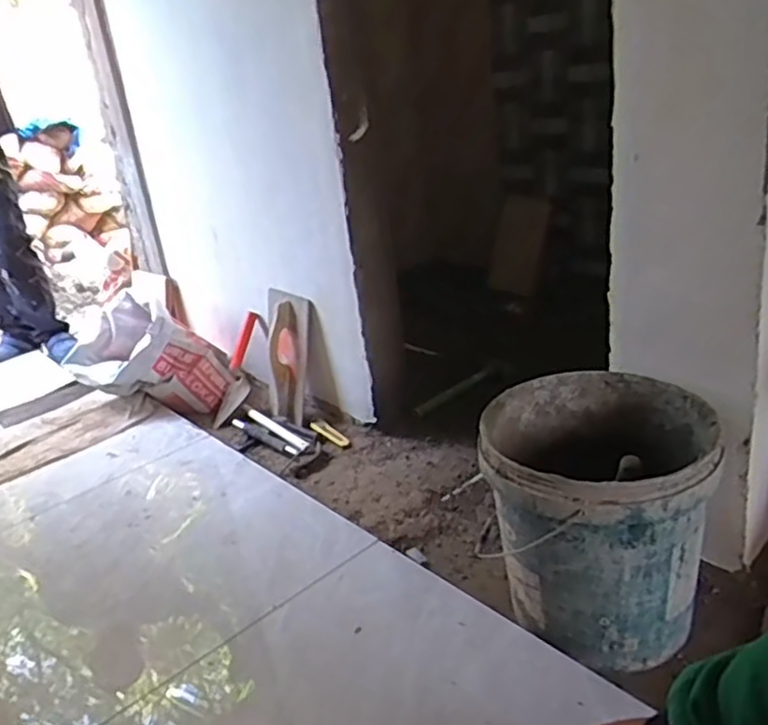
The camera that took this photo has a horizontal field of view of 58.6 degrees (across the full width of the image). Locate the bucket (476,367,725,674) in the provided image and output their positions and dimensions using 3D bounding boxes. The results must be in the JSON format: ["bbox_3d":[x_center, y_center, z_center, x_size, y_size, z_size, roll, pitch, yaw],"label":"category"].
[{"bbox_3d":[0.293,0.203,0.950,0.286,0.282,0.285,-6,22,3],"label":"bucket"}]

